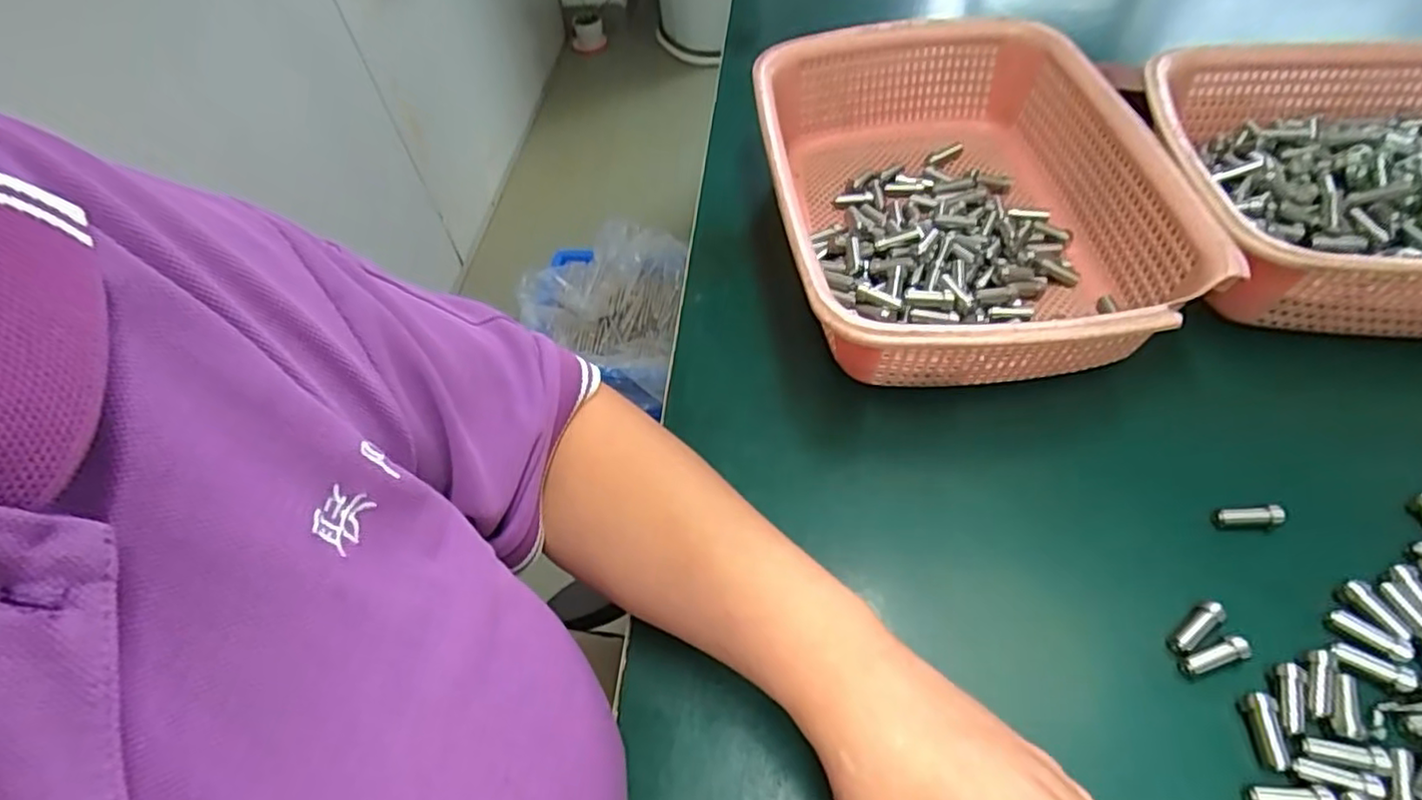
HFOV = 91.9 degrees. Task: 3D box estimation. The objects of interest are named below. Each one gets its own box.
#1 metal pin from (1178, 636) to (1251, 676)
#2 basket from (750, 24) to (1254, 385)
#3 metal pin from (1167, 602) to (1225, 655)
[{"bbox_3d":[0.210,0.107,0.286,0.027,0.009,0.008,-18,53,-8],"label":"metal pin"},{"bbox_3d":[0.145,-0.121,0.421,0.208,0.079,0.280,-7,52,1],"label":"basket"},{"bbox_3d":[0.207,0.097,0.294,0.027,0.011,0.009,-31,56,-17],"label":"metal pin"}]

